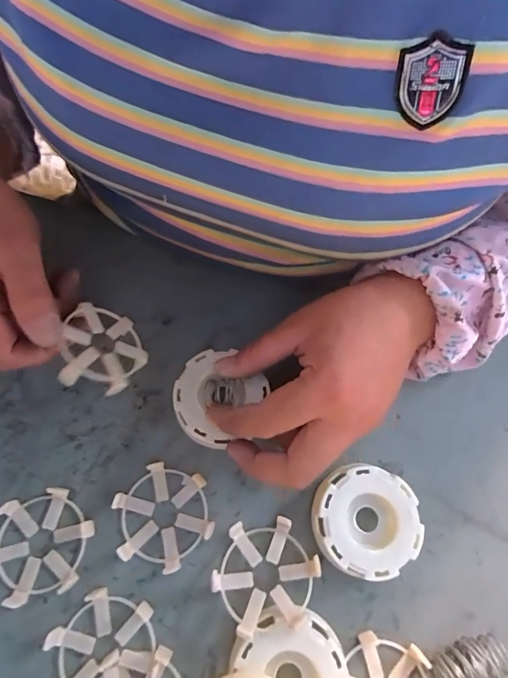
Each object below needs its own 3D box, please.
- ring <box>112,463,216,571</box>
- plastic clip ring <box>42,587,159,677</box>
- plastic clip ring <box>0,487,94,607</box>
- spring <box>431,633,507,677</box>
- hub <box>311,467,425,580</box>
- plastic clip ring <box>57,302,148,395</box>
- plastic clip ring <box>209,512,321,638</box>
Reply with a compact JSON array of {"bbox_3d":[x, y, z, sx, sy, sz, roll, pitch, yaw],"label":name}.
[{"bbox_3d":[-0.058,0.113,0.261,0.057,0.012,0.063,-13,70,-5],"label":"ring"},{"bbox_3d":[-0.086,0.181,0.236,0.060,0.014,0.063,0,70,-1],"label":"plastic clip ring"},{"bbox_3d":[-0.133,0.127,0.253,0.057,0.013,0.065,12,70,4],"label":"plastic clip ring"},{"bbox_3d":[0.126,0.189,0.238,0.040,0.019,0.021,-26,72,-10],"label":"spring"},{"bbox_3d":[0.071,0.116,0.263,0.063,0.023,0.063,0,70,-1],"label":"hub"},{"bbox_3d":[-0.101,0.007,0.276,0.054,0.011,0.059,22,45,-34],"label":"plastic clip ring"},{"bbox_3d":[0.007,0.141,0.247,0.059,0.025,0.059,0,70,-1],"label":"plastic clip ring"}]

